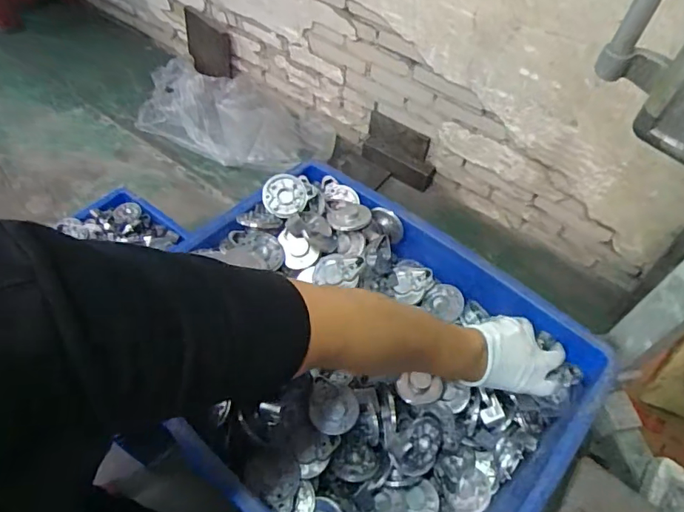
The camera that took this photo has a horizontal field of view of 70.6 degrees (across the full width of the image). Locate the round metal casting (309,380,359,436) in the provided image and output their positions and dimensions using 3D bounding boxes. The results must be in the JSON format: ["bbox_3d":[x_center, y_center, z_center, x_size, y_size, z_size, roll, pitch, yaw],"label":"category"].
[{"bbox_3d":[-0.011,0.194,0.613,0.062,0.018,0.059,11,75,3],"label":"round metal casting"}]

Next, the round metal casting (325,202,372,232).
[{"bbox_3d":[0.008,-0.060,0.700,0.058,0.011,0.054,2,53,-3],"label":"round metal casting"}]

